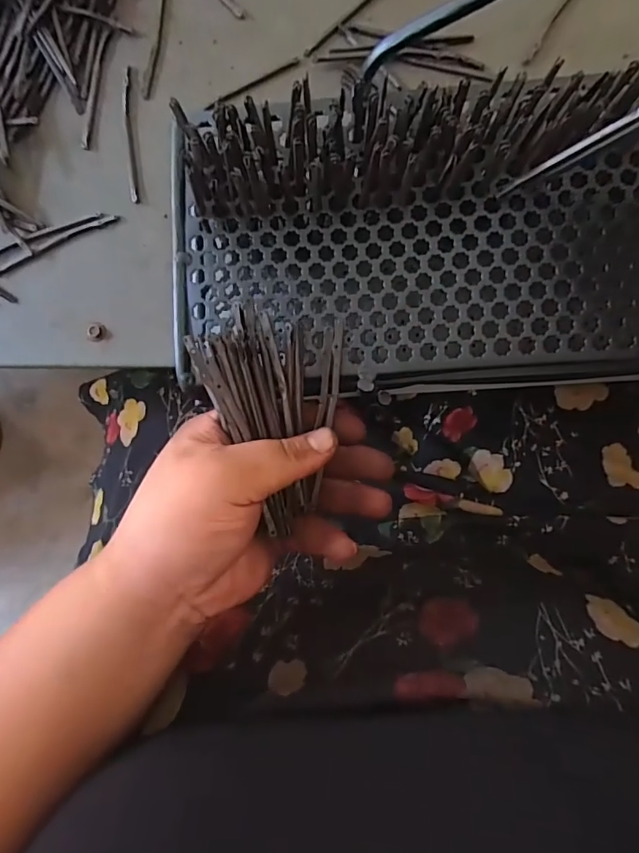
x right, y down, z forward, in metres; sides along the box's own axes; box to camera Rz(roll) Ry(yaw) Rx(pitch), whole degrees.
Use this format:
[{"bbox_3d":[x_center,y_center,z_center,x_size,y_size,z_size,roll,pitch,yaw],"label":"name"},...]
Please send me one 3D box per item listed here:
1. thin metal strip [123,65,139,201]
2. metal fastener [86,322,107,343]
[{"bbox_3d":[-0.134,-0.206,0.340,0.007,0.010,0.093,-3,85,3],"label":"thin metal strip"},{"bbox_3d":[-0.158,-0.067,0.341,0.013,0.008,0.015,-30,84,0],"label":"metal fastener"}]

